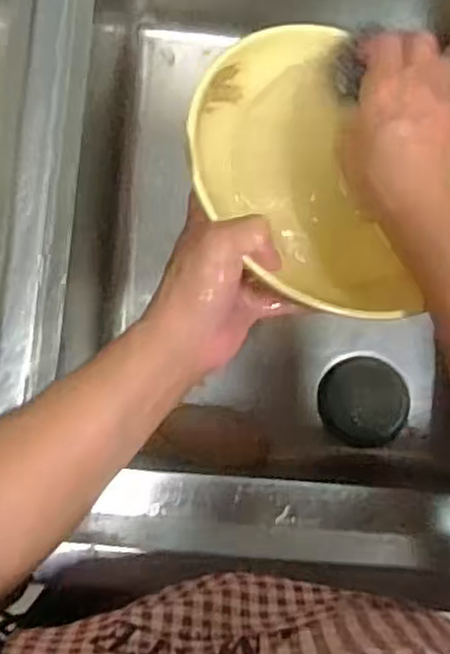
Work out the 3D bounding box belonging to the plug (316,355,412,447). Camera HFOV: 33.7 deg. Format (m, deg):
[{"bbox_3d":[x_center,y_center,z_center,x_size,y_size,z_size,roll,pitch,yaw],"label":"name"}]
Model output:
[{"bbox_3d":[0.126,0.068,0.677,0.077,0.014,0.078,2,84,-3],"label":"plug"}]

